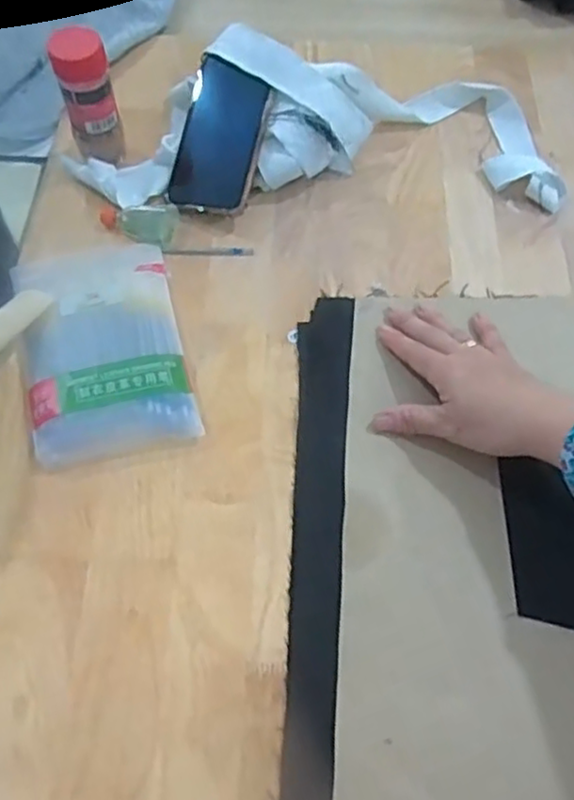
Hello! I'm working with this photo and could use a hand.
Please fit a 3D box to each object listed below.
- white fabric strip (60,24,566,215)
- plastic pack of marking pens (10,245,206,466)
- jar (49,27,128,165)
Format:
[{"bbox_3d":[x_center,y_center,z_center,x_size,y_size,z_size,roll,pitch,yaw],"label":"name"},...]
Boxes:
[{"bbox_3d":[0.026,-0.241,0.578,0.415,0.074,0.161,-1,62,0],"label":"white fabric strip"},{"bbox_3d":[-0.136,-0.041,0.497,0.112,0.023,0.170,-14,62,-7],"label":"plastic pack of marking pens"},{"bbox_3d":[-0.159,-0.240,0.550,0.041,0.111,0.034,-13,62,-7],"label":"jar"}]

